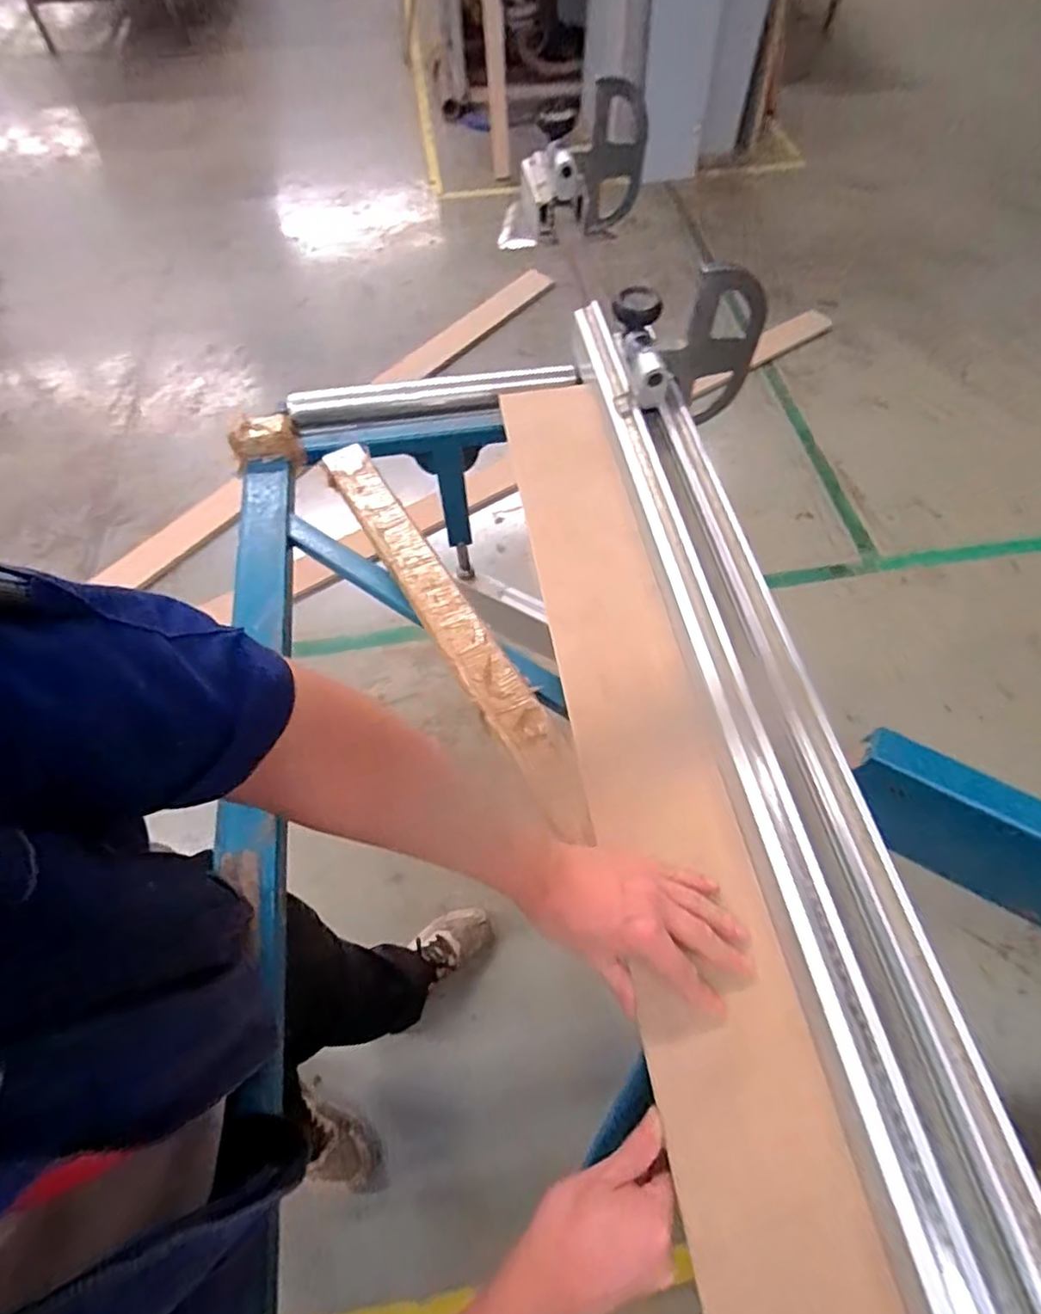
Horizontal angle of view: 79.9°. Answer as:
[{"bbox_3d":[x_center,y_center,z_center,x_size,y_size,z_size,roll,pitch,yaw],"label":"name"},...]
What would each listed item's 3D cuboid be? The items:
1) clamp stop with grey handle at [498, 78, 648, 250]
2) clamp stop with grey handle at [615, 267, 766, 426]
[{"bbox_3d":[0.079,-0.764,0.979,0.224,0.187,0.092,0,60,1],"label":"clamp stop with grey handle"},{"bbox_3d":[0.183,-0.368,0.722,0.157,0.165,0.129,-13,61,-7],"label":"clamp stop with grey handle"}]

